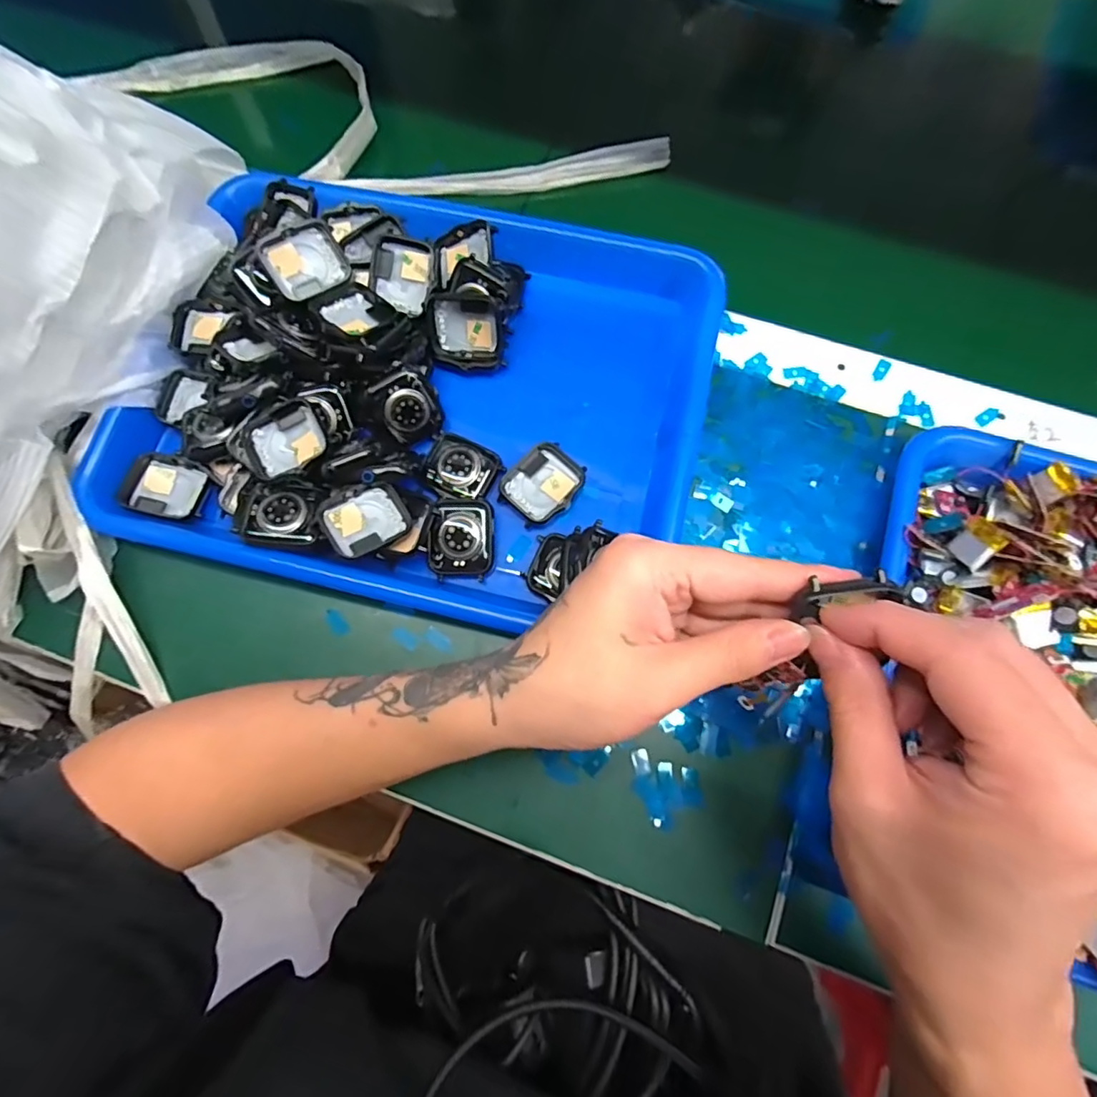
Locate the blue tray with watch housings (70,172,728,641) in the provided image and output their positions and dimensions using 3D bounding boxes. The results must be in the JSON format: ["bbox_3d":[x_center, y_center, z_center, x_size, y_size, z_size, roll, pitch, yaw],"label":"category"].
[{"bbox_3d":[-0.077,-0.095,0.323,0.328,0.054,0.254,12,76,5],"label":"blue tray with watch housings"}]

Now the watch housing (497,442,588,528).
[{"bbox_3d":[-0.003,-0.037,0.320,0.038,0.008,0.046,42,80,11],"label":"watch housing"}]

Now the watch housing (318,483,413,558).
[{"bbox_3d":[-0.099,-0.015,0.298,0.043,0.008,0.034,-25,76,-24],"label":"watch housing"}]

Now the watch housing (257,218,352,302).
[{"bbox_3d":[-0.138,-0.164,0.313,0.043,0.006,0.036,-38,109,-16],"label":"watch housing"}]

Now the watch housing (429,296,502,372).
[{"bbox_3d":[-0.050,-0.129,0.331,0.043,0.037,0.010,9,37,-7],"label":"watch housing"}]

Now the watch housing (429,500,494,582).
[{"bbox_3d":[-0.048,-0.005,0.308,0.035,0.009,0.043,3,90,-4],"label":"watch housing"}]

